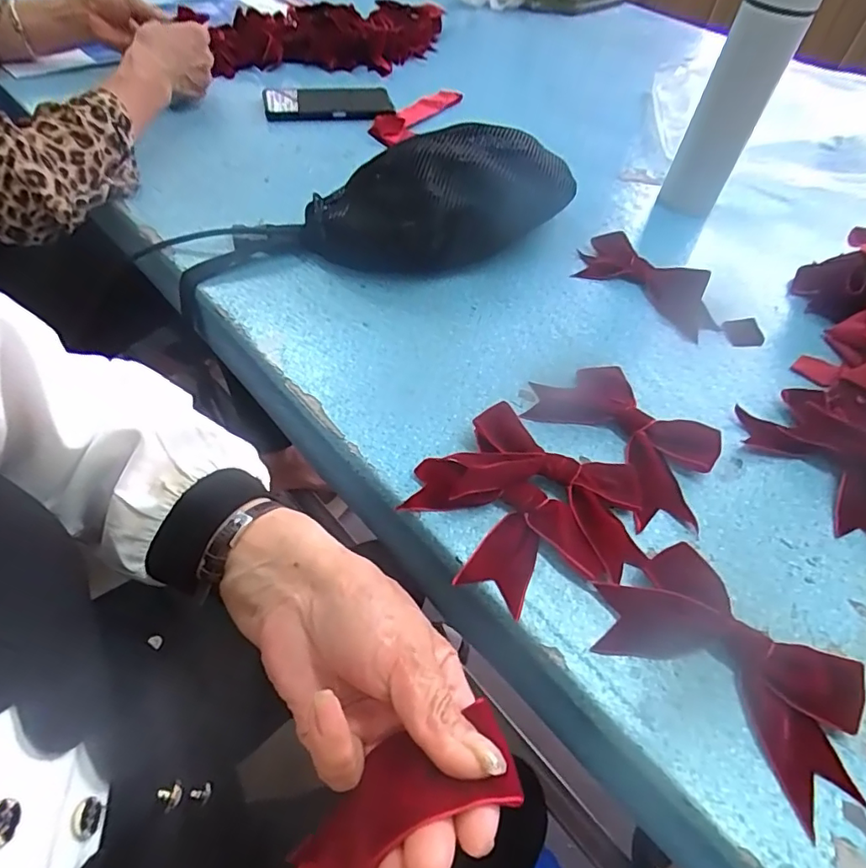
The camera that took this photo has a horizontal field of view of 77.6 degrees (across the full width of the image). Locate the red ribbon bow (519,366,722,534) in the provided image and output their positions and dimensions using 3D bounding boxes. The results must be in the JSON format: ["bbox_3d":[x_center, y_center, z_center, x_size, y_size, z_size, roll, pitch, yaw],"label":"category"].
[{"bbox_3d":[0.141,-0.002,0.397,0.097,0.015,0.142,-35,62,-29],"label":"red ribbon bow"}]

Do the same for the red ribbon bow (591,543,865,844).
[{"bbox_3d":[0.164,0.124,0.301,0.136,0.016,0.085,35,56,21],"label":"red ribbon bow"}]

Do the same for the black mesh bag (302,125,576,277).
[{"bbox_3d":[0.013,-0.233,0.522,0.257,0.089,0.124,-27,58,-25],"label":"black mesh bag"}]

